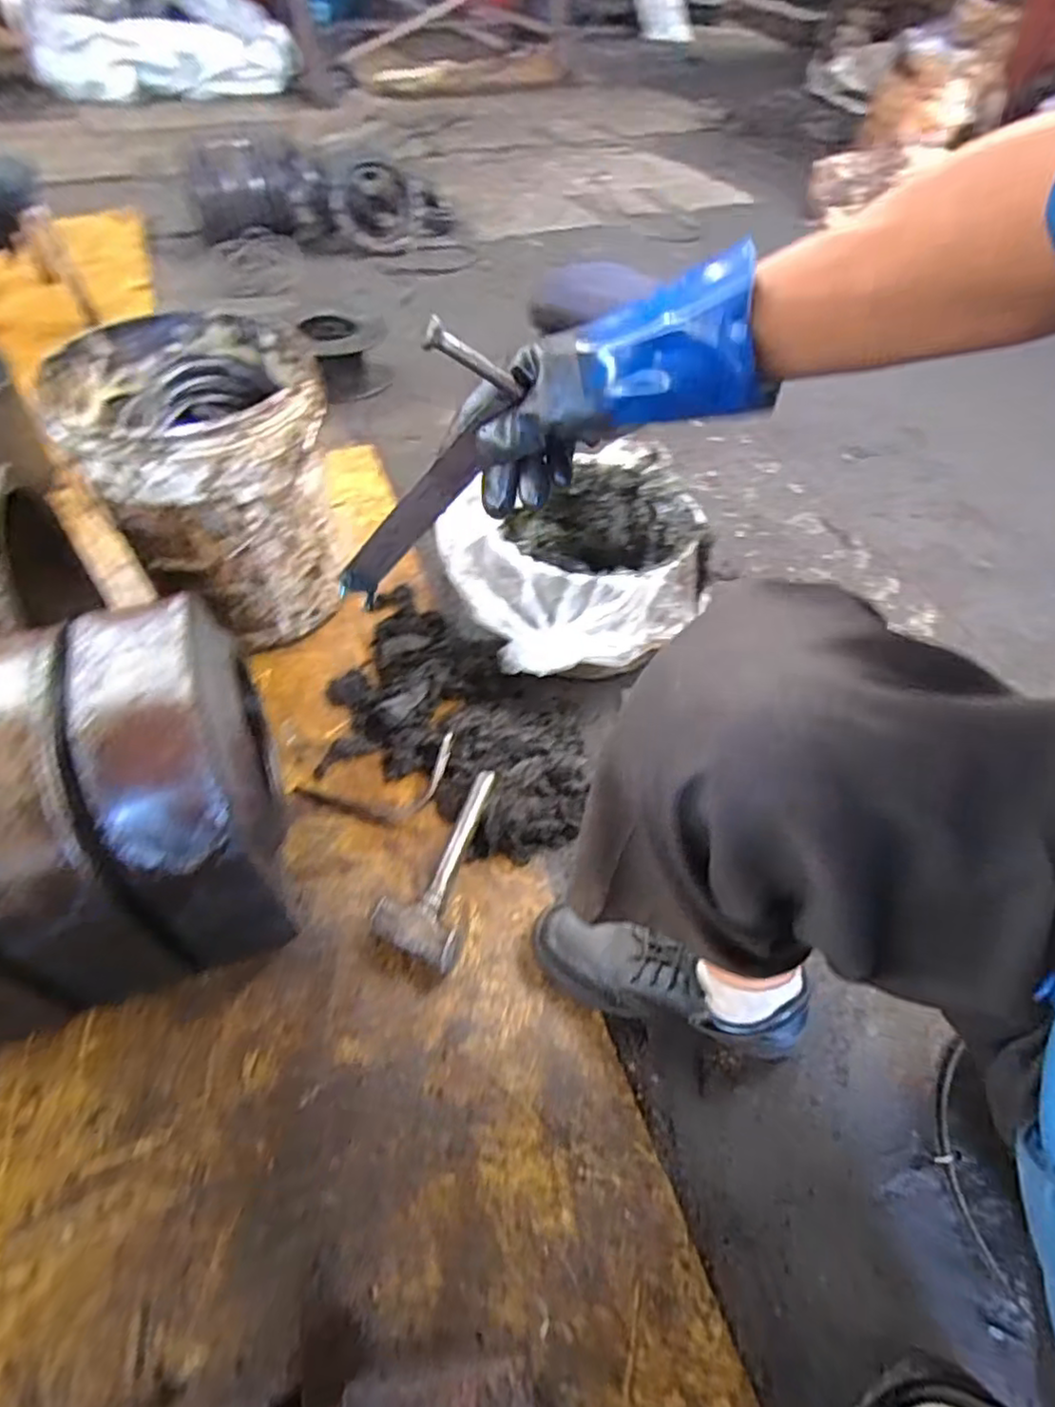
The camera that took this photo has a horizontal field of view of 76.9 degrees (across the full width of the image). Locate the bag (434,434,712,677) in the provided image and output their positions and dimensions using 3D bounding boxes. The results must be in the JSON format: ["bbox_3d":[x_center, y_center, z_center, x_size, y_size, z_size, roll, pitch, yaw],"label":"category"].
[{"bbox_3d":[0.064,-0.196,0.943,0.352,0.171,0.316,-7,52,-7],"label":"bag"}]

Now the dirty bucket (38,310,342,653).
[{"bbox_3d":[-0.421,-0.295,0.908,0.293,0.321,0.312,-24,56,-19],"label":"dirty bucket"}]

